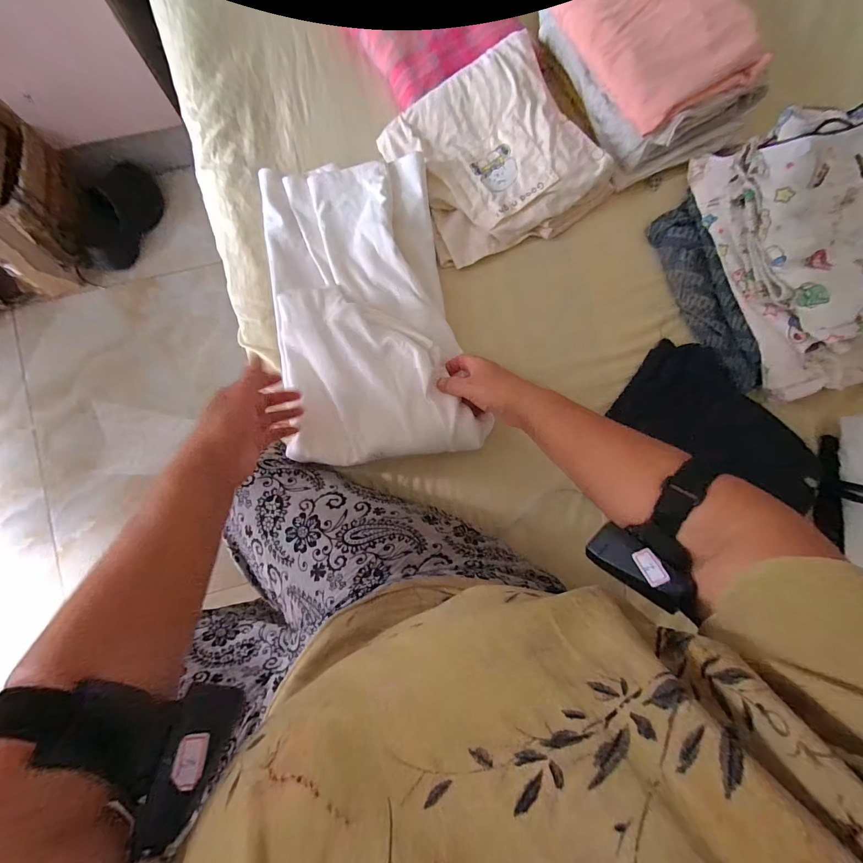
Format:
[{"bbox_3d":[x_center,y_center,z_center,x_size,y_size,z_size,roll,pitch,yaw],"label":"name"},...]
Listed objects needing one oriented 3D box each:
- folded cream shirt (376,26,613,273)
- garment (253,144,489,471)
[{"bbox_3d":[0.085,-0.375,0.536,0.249,0.066,0.242,-29,87,-7],"label":"folded cream shirt"},{"bbox_3d":[-0.085,-0.154,0.488,0.226,0.052,0.386,-14,85,-6],"label":"garment"}]

